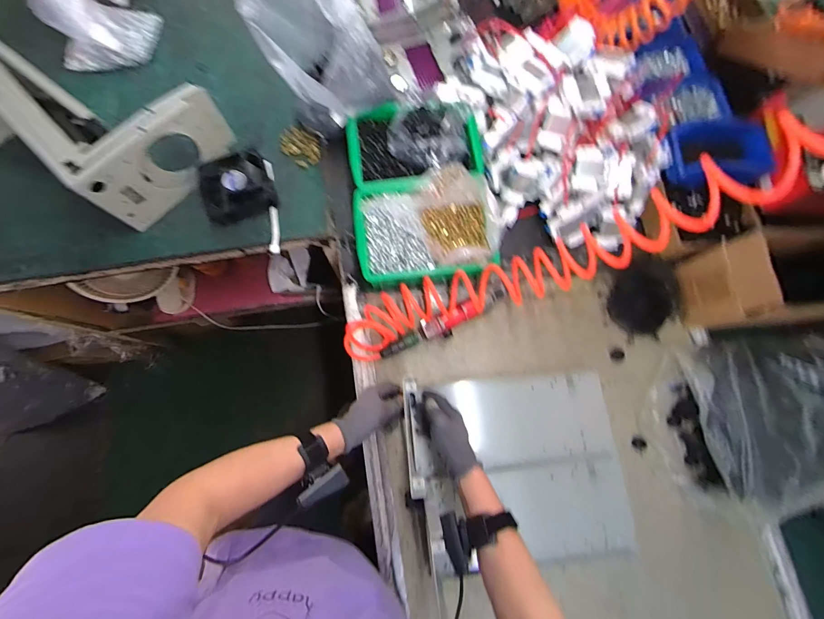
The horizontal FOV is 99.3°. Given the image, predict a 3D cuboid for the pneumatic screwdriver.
[{"bbox_3d":[0.032,0.038,0.648,0.187,0.038,0.044,-21,80,-6],"label":"pneumatic screwdriver"}]

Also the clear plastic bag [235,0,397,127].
[{"bbox_3d":[-0.163,-0.460,0.618,0.150,0.265,0.154,10,72,36],"label":"clear plastic bag"}]

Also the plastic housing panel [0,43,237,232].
[{"bbox_3d":[-0.557,-0.372,0.648,0.337,0.168,0.258,43,80,7],"label":"plastic housing panel"}]

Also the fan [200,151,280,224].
[{"bbox_3d":[-0.348,-0.244,0.692,0.137,0.044,0.130,-21,80,-6],"label":"fan"}]

